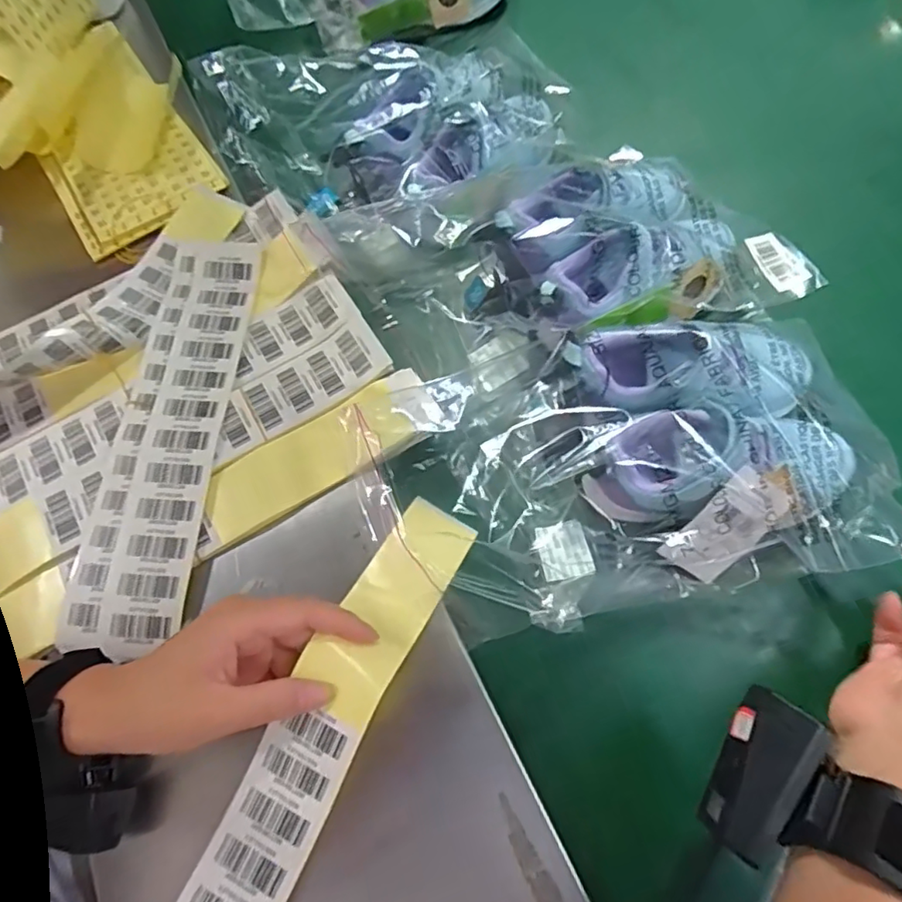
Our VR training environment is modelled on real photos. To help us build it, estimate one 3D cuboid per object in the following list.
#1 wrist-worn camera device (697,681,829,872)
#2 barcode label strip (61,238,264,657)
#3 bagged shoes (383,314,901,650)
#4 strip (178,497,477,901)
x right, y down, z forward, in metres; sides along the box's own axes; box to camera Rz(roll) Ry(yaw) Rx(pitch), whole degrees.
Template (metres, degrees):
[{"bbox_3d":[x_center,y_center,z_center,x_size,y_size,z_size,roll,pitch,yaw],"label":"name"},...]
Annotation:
[{"bbox_3d":[0.140,0.147,0.265,0.032,0.026,0.068,32,73,15],"label":"wrist-worn camera device"},{"bbox_3d":[-0.203,-0.021,0.421,0.078,0.009,0.316,4,69,3],"label":"barcode label strip"},{"bbox_3d":[0.134,0.011,0.387,0.276,0.090,0.172,-12,68,-2],"label":"bagged shoes"},{"bbox_3d":[-0.066,0.146,0.331,0.054,0.048,0.272,24,65,12],"label":"strip"}]

